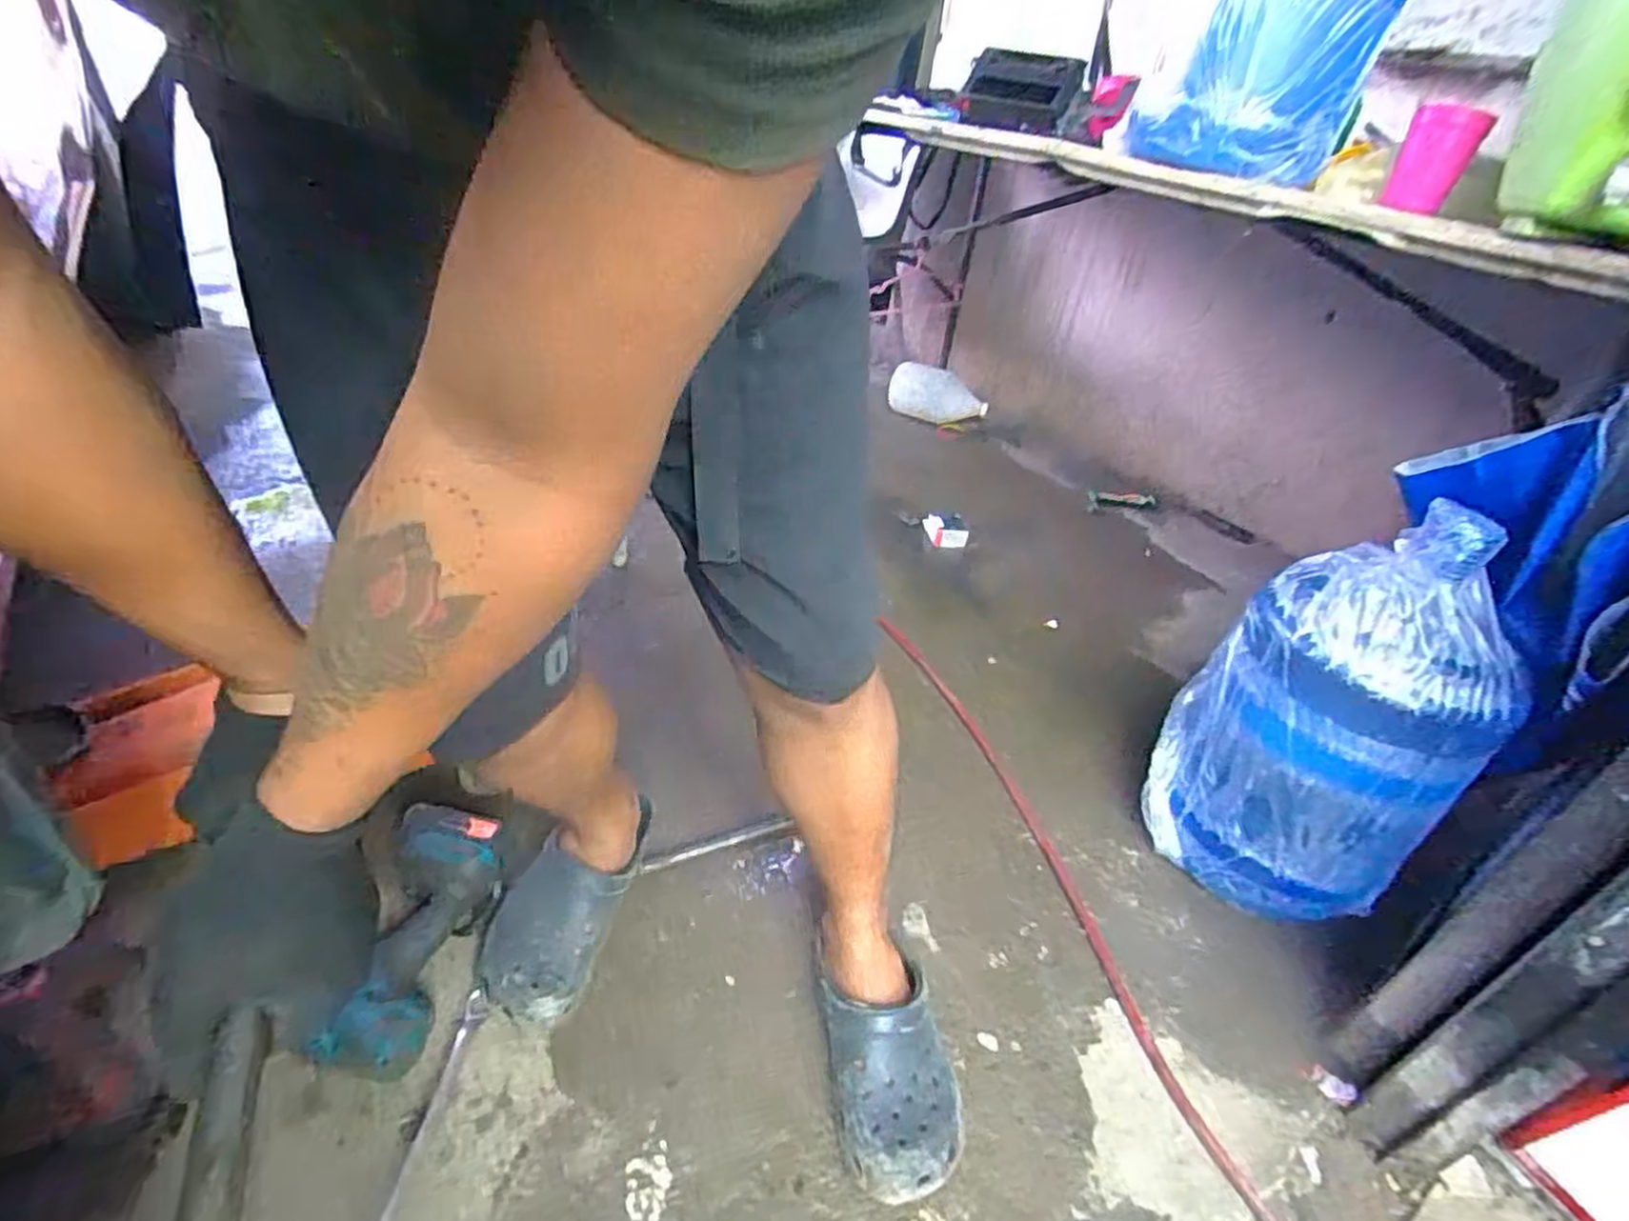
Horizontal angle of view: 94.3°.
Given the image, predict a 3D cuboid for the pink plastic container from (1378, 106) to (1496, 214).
[{"bbox_3d":[0.630,-0.460,0.771,0.063,0.090,0.059,28,39,29],"label":"pink plastic container"}]

